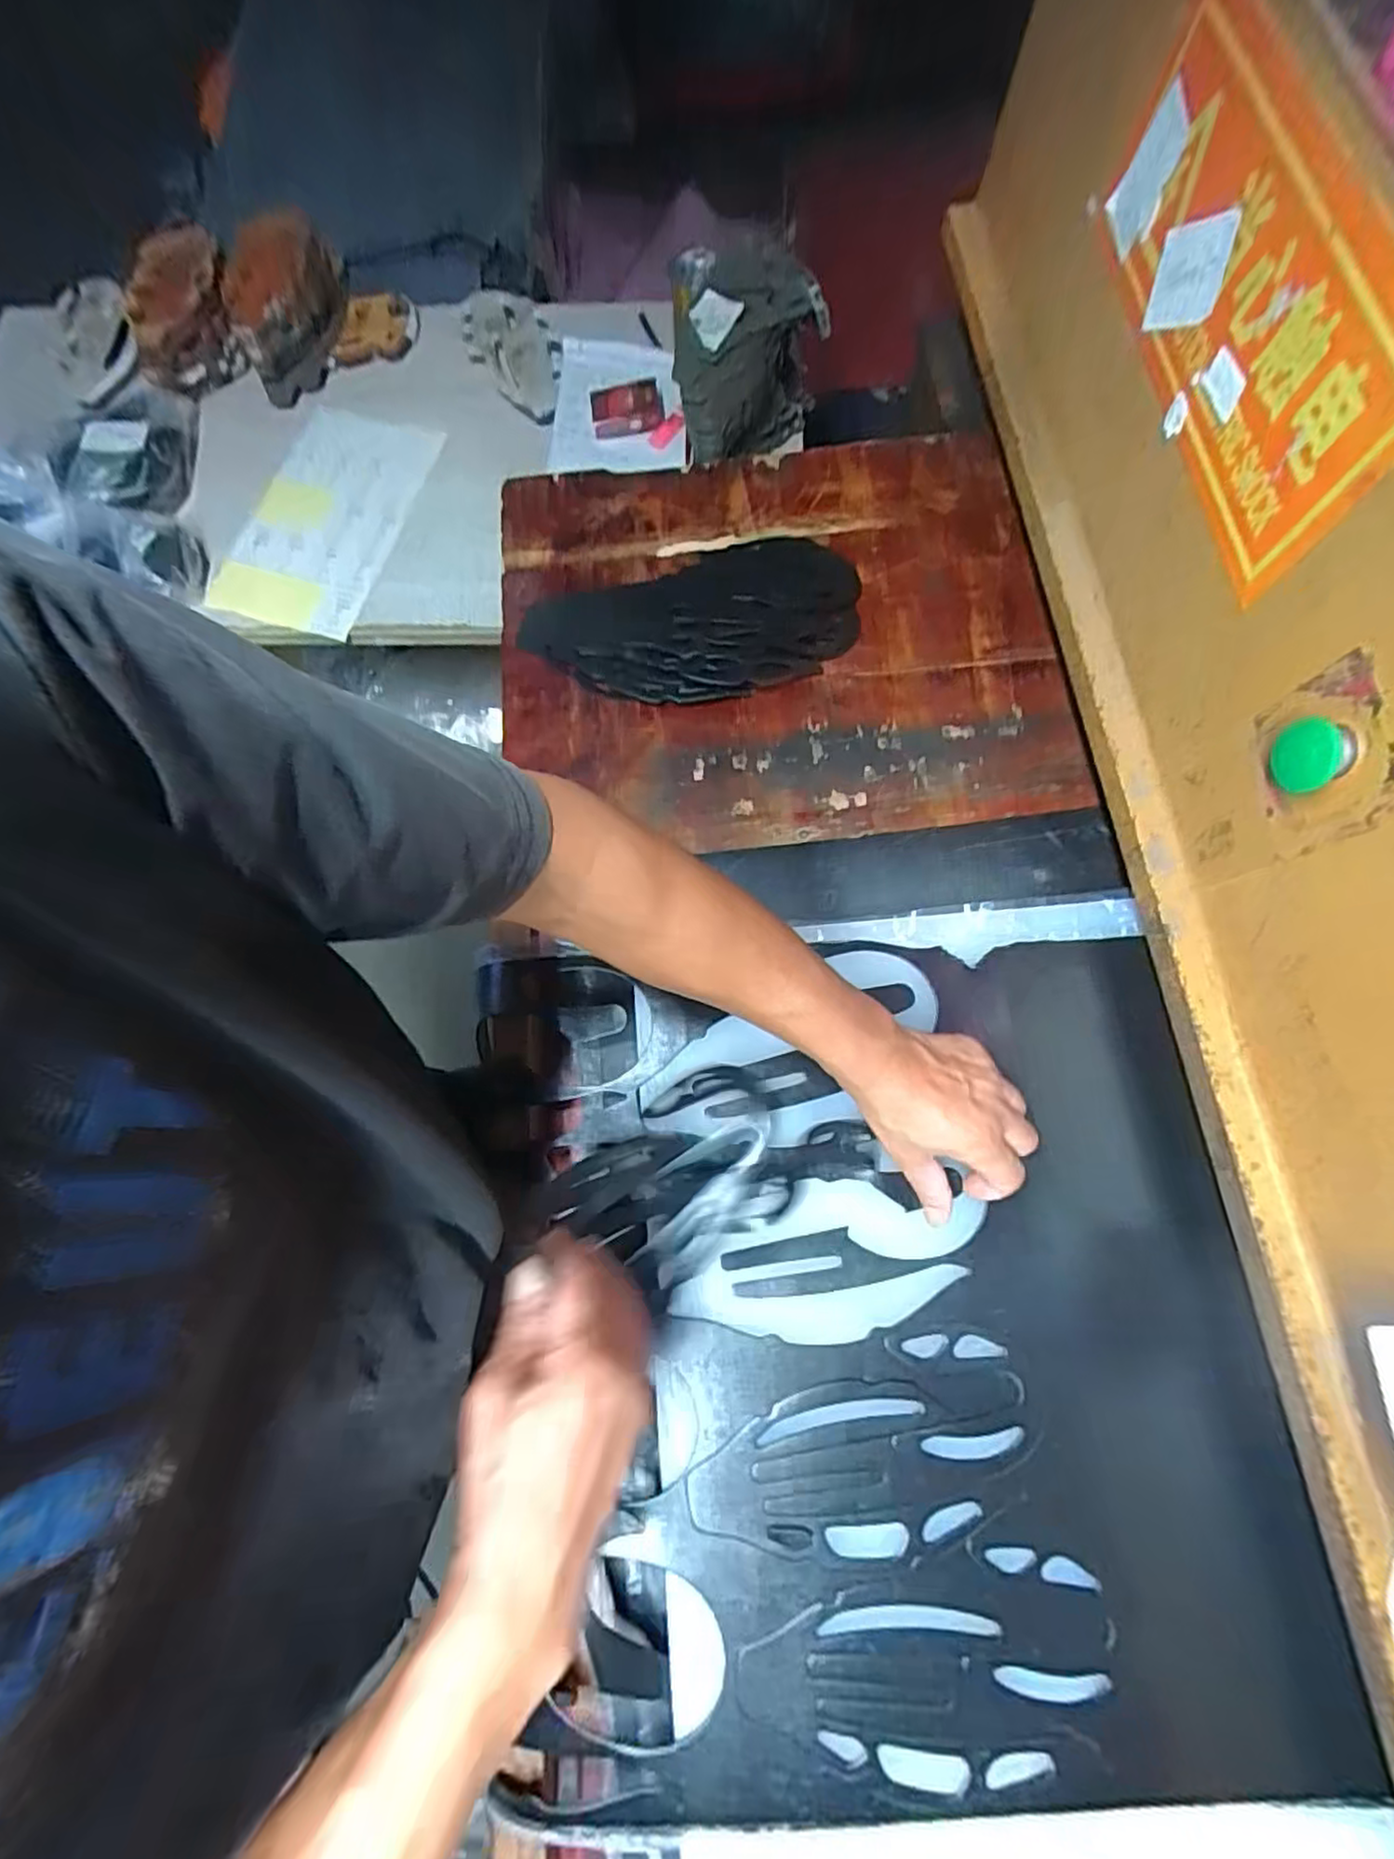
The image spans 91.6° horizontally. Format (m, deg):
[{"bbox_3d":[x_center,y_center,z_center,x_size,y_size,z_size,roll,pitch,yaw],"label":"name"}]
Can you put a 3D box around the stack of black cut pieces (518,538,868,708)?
[{"bbox_3d":[-0.001,-0.290,0.636,0.315,0.033,0.156,-14,74,-4],"label":"stack of black cut pieces"}]

